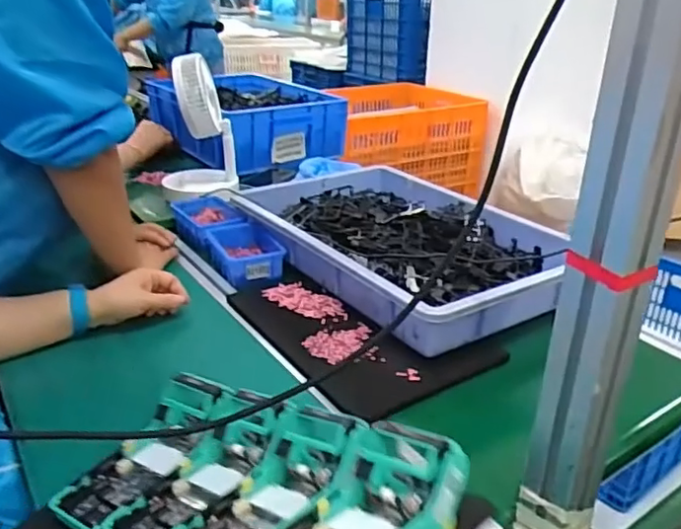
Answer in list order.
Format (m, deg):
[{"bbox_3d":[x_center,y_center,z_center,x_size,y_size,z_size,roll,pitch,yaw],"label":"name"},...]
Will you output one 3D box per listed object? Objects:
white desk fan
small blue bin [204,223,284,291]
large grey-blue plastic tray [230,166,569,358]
[{"bbox_3d":[-0.307,-0.301,1.311,0.152,0.275,0.172,-6,24,-16],"label":"white desk fan"},{"bbox_3d":[-0.164,-0.022,1.070,0.106,0.050,0.157,-10,25,-24],"label":"small blue bin"},{"bbox_3d":[0.106,-0.043,1.078,0.392,0.086,0.569,-15,28,-33],"label":"large grey-blue plastic tray"}]

